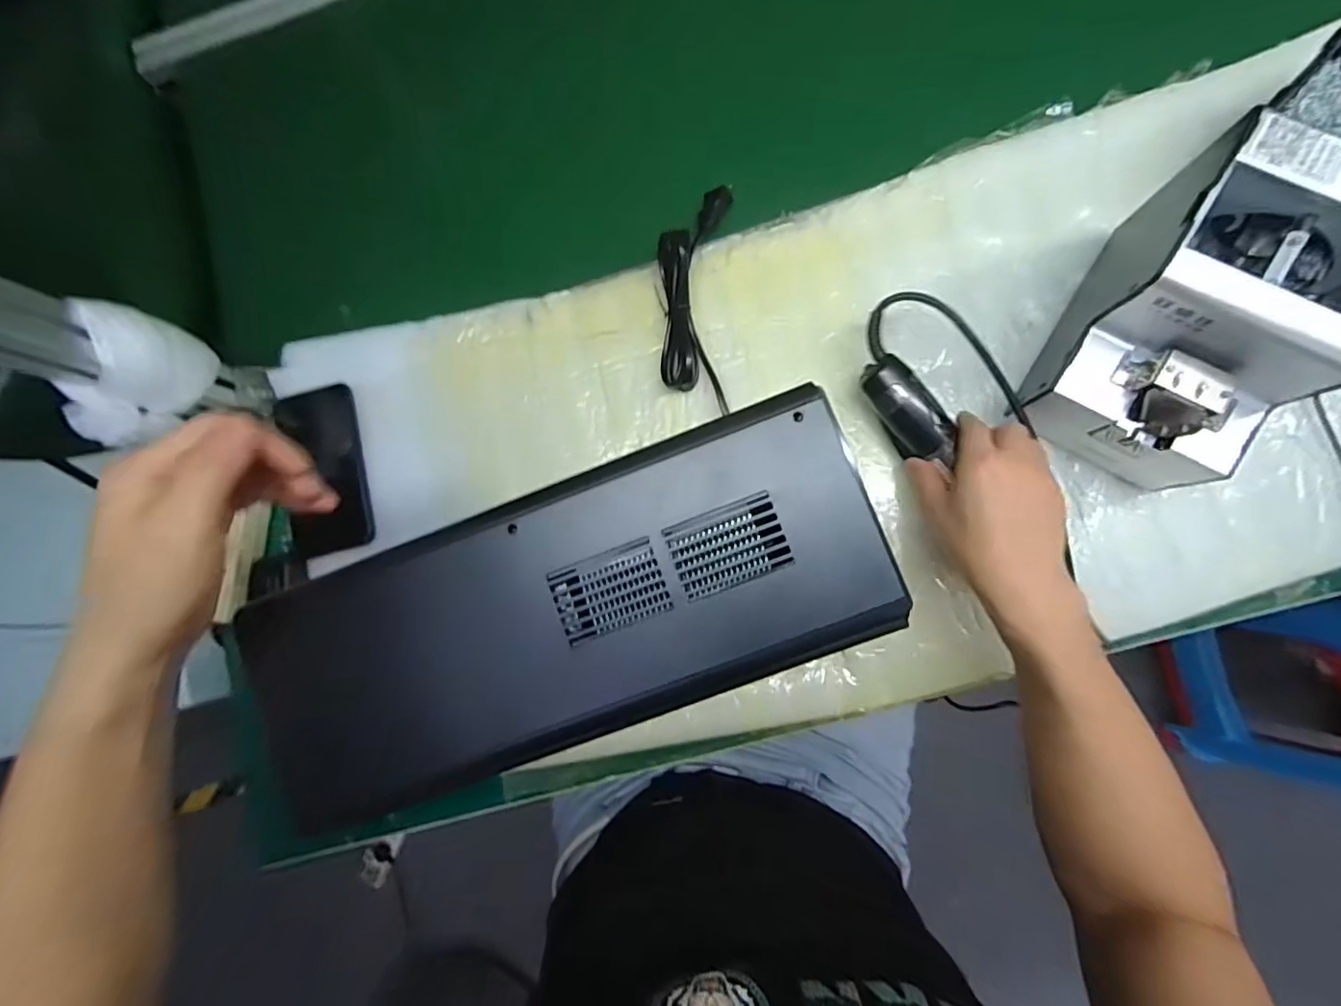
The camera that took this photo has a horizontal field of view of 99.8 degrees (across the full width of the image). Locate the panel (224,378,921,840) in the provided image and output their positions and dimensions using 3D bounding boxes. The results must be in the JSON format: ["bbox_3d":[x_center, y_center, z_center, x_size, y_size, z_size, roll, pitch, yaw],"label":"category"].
[{"bbox_3d":[-0.066,0.067,0.308,0.357,0.040,0.136,-23,84,5],"label":"panel"}]

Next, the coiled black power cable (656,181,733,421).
[{"bbox_3d":[0.019,-0.186,0.489,0.060,0.038,0.202,1,87,7],"label":"coiled black power cable"}]

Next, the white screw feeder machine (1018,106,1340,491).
[{"bbox_3d":[0.363,-0.121,0.391,0.124,0.146,0.178,32,90,8],"label":"white screw feeder machine"}]

